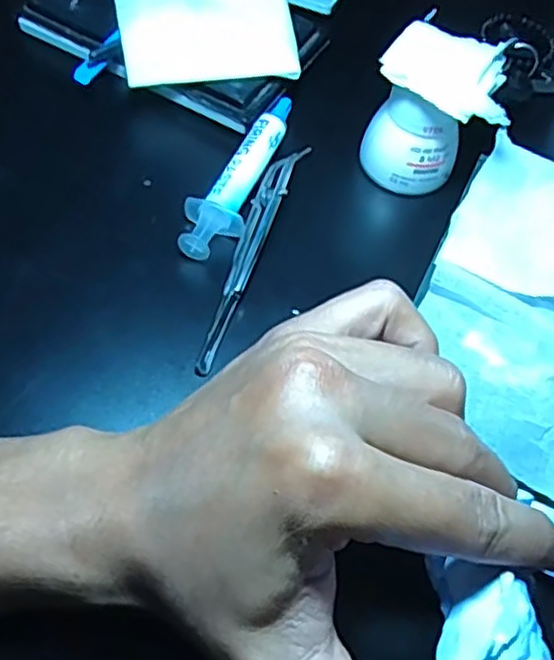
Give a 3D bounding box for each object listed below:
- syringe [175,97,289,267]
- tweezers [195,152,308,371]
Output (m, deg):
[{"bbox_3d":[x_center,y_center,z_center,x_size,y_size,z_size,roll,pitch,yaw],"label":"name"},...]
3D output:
[{"bbox_3d":[-0.017,-0.081,0.357,0.026,0.014,0.115,22,59,7],"label":"syringe"},{"bbox_3d":[-0.013,-0.039,0.334,0.016,0.016,0.127,18,59,5],"label":"tweezers"}]

